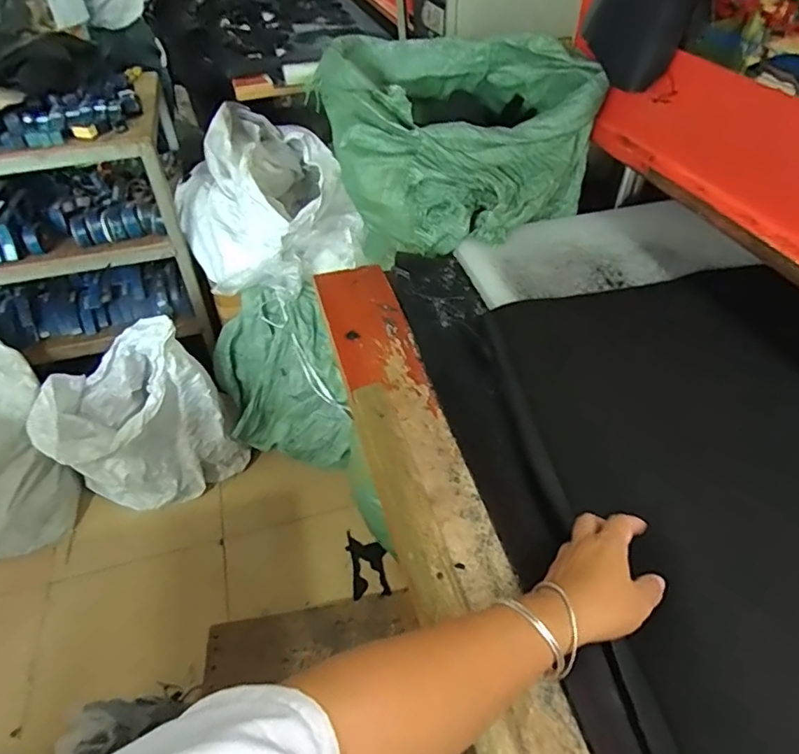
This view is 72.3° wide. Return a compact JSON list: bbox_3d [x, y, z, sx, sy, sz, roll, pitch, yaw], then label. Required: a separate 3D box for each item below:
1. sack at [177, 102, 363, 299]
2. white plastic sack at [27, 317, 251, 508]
[{"bbox_3d":[-0.419,-0.541,1.650,0.471,0.343,0.566,-17,46,-15],"label":"sack"},{"bbox_3d":[-0.776,0.129,1.631,0.480,0.558,0.251,-30,51,-26],"label":"white plastic sack"}]

